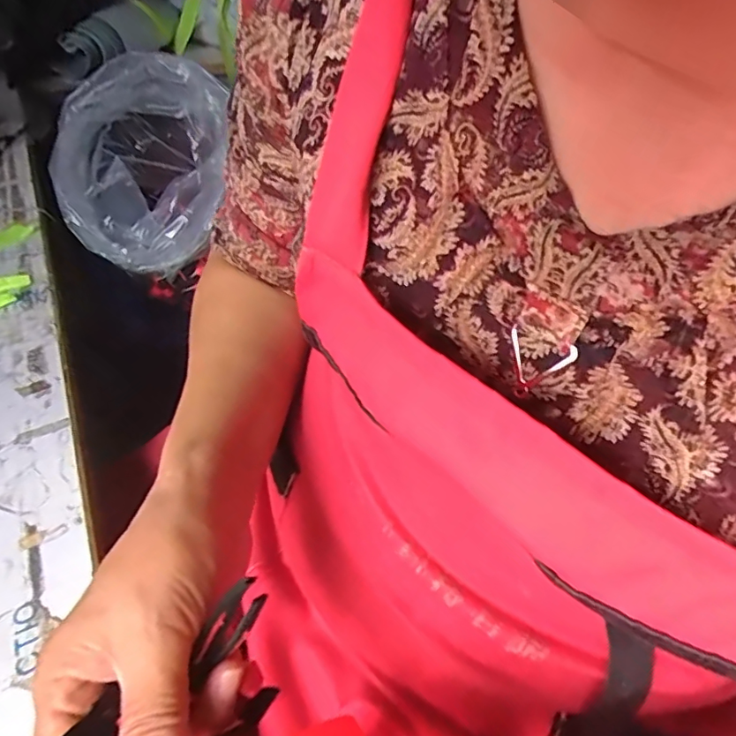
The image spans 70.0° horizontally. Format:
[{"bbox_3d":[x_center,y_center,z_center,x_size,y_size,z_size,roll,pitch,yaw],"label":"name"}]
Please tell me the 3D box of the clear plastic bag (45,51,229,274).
[{"bbox_3d":[-0.283,-0.260,0.658,0.201,0.178,0.238,-20,49,-20],"label":"clear plastic bag"}]

